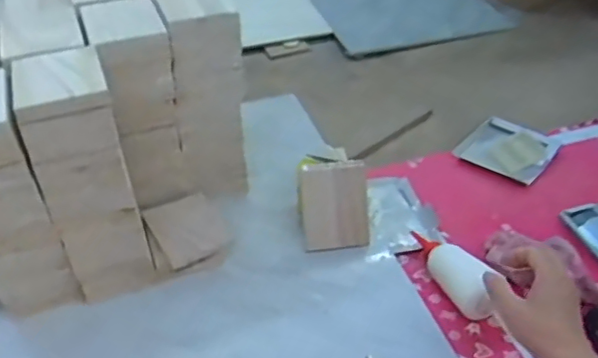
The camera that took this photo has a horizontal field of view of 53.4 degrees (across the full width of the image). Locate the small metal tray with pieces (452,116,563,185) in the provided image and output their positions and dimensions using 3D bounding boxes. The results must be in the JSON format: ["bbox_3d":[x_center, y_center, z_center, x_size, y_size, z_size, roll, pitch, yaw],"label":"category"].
[{"bbox_3d":[0.353,-0.054,0.996,0.134,0.027,0.129,26,47,28],"label":"small metal tray with pieces"}]

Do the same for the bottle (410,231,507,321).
[{"bbox_3d":[0.199,0.111,0.773,0.050,0.039,0.160,-14,41,-16],"label":"bottle"}]

